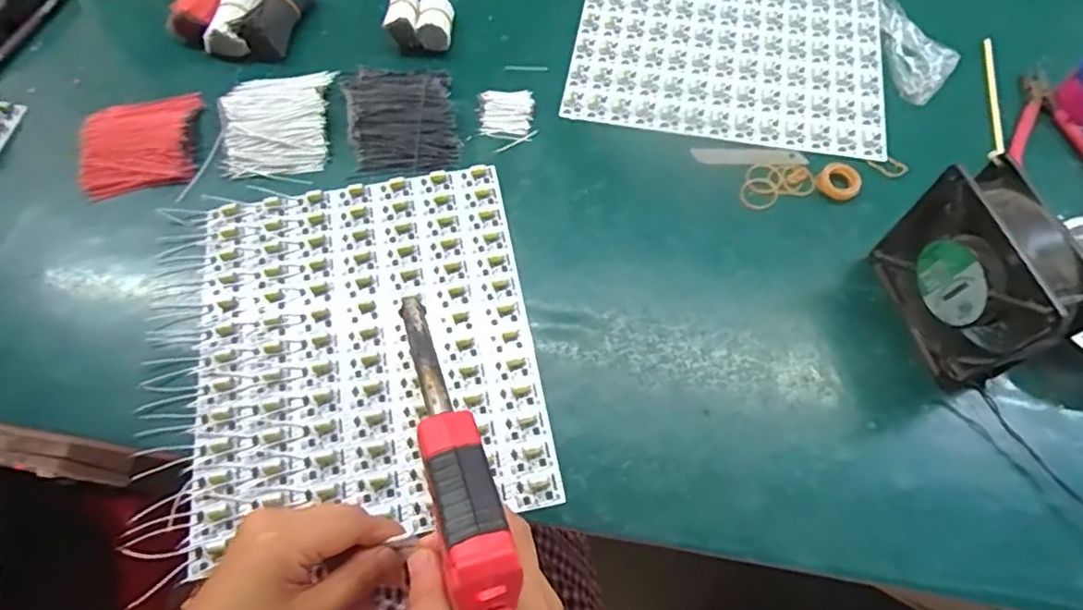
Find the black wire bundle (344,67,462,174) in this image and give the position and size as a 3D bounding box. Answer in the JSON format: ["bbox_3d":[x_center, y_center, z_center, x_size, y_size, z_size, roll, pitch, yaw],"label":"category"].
[{"bbox_3d":[-0.127,-0.174,0.559,0.092,0.014,0.119,-10,68,-5],"label":"black wire bundle"}]

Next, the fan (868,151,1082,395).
[{"bbox_3d":[0.302,-0.018,0.430,0.046,0.117,0.125,-13,68,-6],"label":"fan"}]

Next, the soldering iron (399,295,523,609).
[{"bbox_3d":[-0.045,0.063,0.303,0.027,0.027,0.177,-17,50,-8],"label":"soldering iron"}]

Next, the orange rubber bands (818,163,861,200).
[{"bbox_3d":[0.258,-0.107,0.532,0.035,0.009,0.033,-35,72,-14],"label":"orange rubber bands"}]

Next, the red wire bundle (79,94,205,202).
[{"bbox_3d":[-0.357,-0.146,0.550,0.090,0.030,0.097,-9,67,-4],"label":"red wire bundle"}]

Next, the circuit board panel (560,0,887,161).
[{"bbox_3d":[0.185,-0.263,0.608,0.288,0.009,0.246,10,68,4],"label":"circuit board panel"}]

